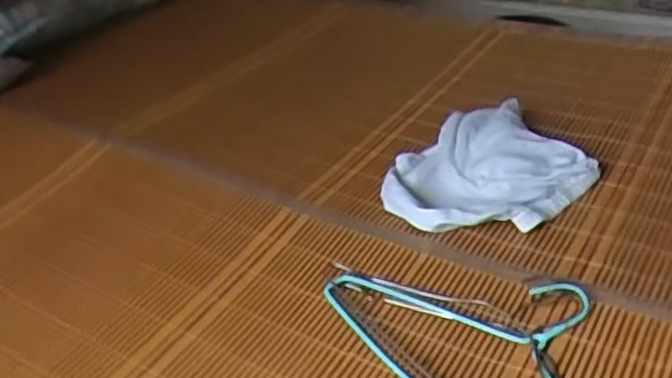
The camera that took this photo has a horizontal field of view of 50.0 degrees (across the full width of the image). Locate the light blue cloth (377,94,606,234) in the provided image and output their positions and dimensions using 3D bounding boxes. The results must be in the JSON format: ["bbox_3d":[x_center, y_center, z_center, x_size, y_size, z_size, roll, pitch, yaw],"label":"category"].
[{"bbox_3d":[0.196,-0.028,0.953,0.269,0.075,0.214,-20,37,-22],"label":"light blue cloth"}]

